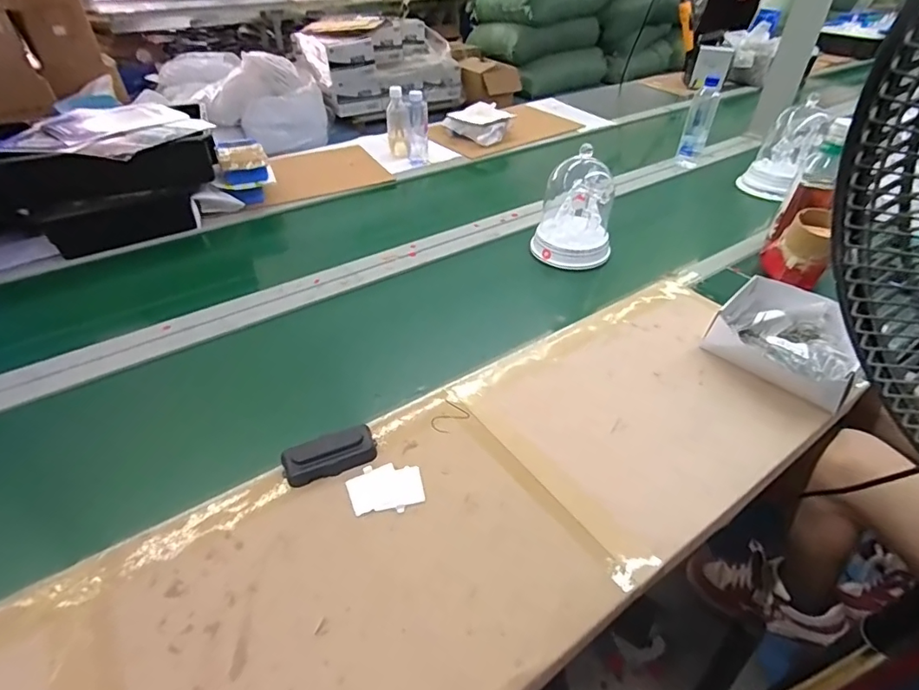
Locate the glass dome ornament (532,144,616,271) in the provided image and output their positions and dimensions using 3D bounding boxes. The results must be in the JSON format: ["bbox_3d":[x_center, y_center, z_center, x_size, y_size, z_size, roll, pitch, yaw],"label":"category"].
[{"bbox_3d":[0.222,-0.268,0.940,0.140,0.190,0.129,7,41,8],"label":"glass dome ornament"}]

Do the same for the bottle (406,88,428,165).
[{"bbox_3d":[-0.114,-0.579,1.333,0.054,0.193,0.053,-6,41,-7],"label":"bottle"}]

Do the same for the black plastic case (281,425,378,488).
[{"bbox_3d":[-0.153,0.128,0.578,0.105,0.027,0.044,-15,43,-17],"label":"black plastic case"}]

